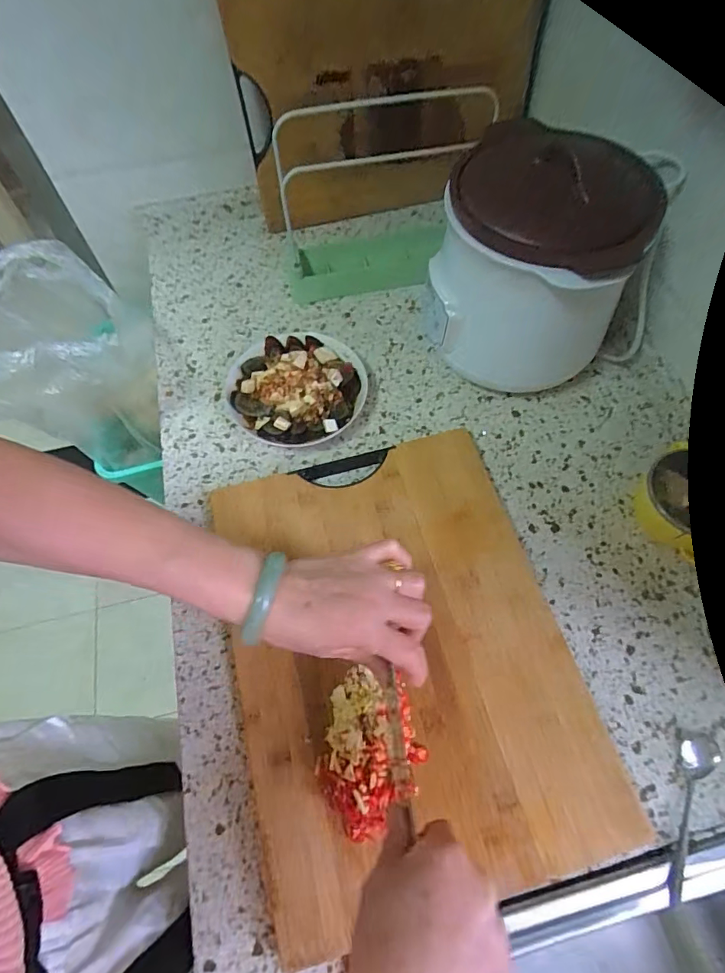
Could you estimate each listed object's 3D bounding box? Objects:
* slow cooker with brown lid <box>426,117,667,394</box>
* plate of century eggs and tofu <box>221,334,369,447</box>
[{"bbox_3d":[0.180,-0.239,0.542,0.184,0.222,0.205,14,64,9],"label":"slow cooker with brown lid"},{"bbox_3d":[-0.083,-0.122,0.587,0.168,0.046,0.158,-1,62,1],"label":"plate of century eggs and tofu"}]

